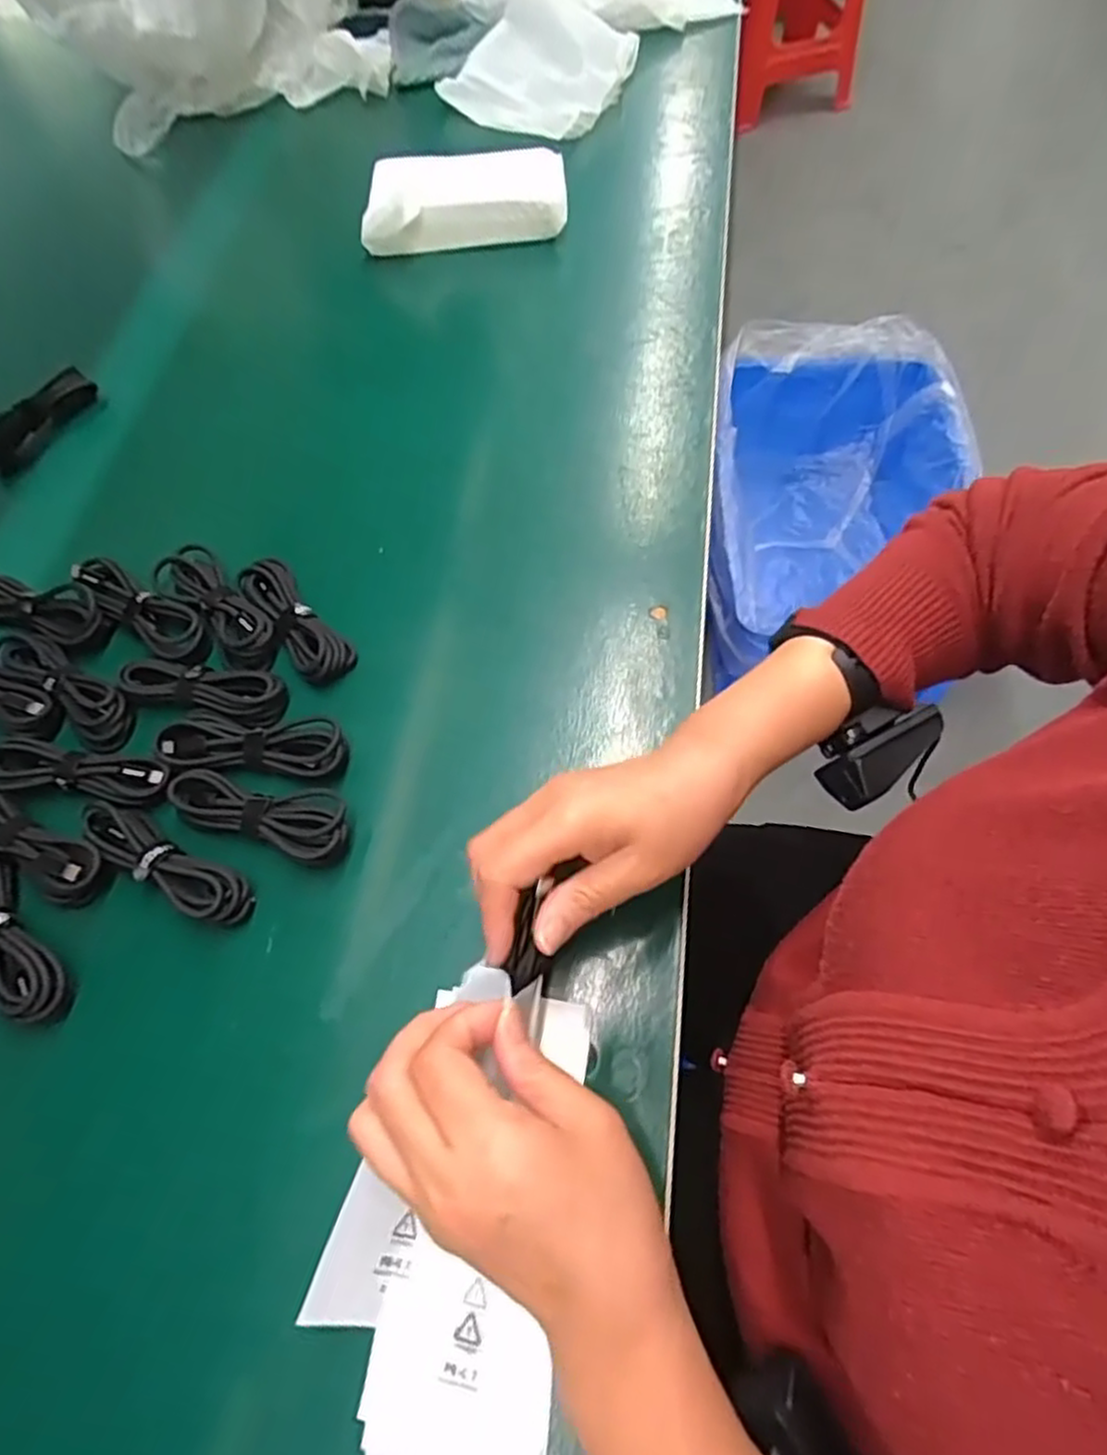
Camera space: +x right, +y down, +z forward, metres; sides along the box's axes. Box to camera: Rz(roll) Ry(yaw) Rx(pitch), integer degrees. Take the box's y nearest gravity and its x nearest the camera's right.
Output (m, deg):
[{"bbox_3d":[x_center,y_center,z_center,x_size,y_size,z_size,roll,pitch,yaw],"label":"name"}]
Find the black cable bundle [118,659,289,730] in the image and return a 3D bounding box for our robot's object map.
[{"bbox_3d":[-0.214,-0.027,0.446,0.097,0.018,0.035,12,65,9],"label":"black cable bundle"}]

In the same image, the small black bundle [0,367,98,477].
[{"bbox_3d":[-0.403,-0.237,0.560,0.016,0.035,0.103,33,70,18],"label":"small black bundle"}]

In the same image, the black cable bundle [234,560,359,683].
[{"bbox_3d":[-0.169,-0.071,0.470,0.034,0.018,0.104,-38,68,-15],"label":"black cable bundle"}]

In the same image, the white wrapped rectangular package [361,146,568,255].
[{"bbox_3d":[-0.077,-0.464,0.635,0.178,0.044,0.072,-1,64,3],"label":"white wrapped rectangular package"}]

